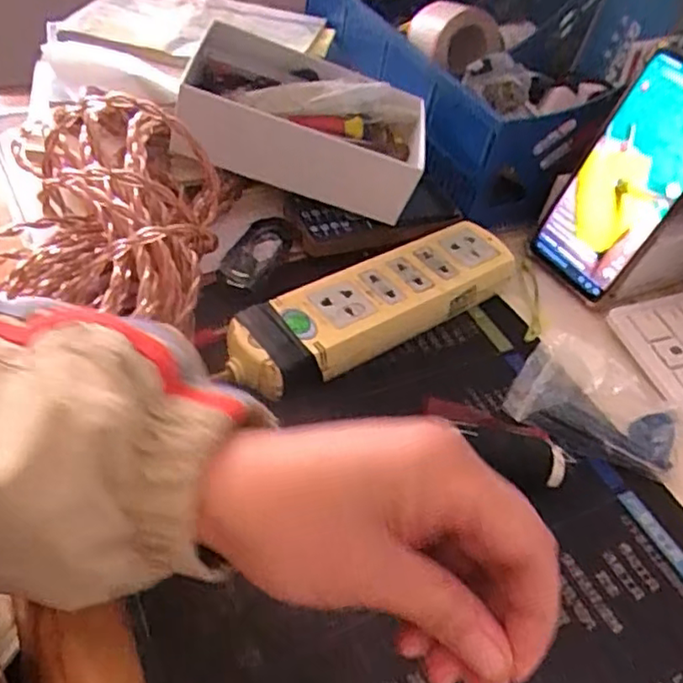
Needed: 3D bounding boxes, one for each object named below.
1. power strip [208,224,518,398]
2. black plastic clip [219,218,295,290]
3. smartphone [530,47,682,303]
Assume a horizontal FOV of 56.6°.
[{"bbox_3d":[0.023,-0.026,0.406,0.215,0.030,0.057,-26,57,-28],"label":"power strip"},{"bbox_3d":[-0.061,-0.064,0.450,0.034,0.010,0.071,24,49,13],"label":"black plastic clip"},{"bbox_3d":[0.200,-0.110,0.443,0.015,0.164,0.076,-8,48,-43],"label":"smartphone"}]

